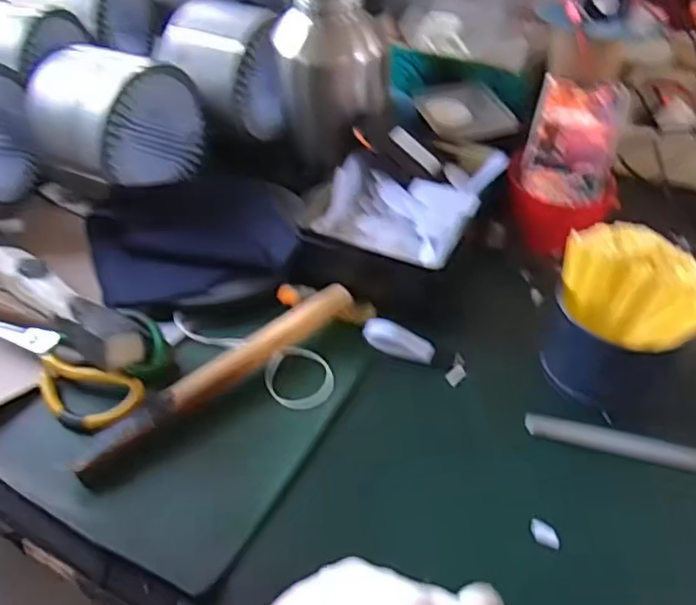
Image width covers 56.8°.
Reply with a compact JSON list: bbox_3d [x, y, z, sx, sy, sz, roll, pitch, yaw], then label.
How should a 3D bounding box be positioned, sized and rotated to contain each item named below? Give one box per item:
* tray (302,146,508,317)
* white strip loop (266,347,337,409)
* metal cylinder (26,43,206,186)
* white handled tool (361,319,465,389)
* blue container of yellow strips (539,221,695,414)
[{"bbox_3d":[0.054,-0.089,0.635,0.143,0.060,0.211,16,49,19],"label":"tray"},{"bbox_3d":[-0.040,0.060,0.530,0.055,0.008,0.062,-8,45,-4],"label":"white strip loop"},{"bbox_3d":[-0.248,-0.198,0.693,0.111,0.118,0.154,21,50,23],"label":"metal cylinder"},{"bbox_3d":[0.056,0.041,0.547,0.092,0.012,0.033,25,50,8],"label":"white handled tool"},{"bbox_3d":[0.215,0.015,0.505,0.108,0.096,0.111,25,52,26],"label":"blue container of yellow strips"}]

